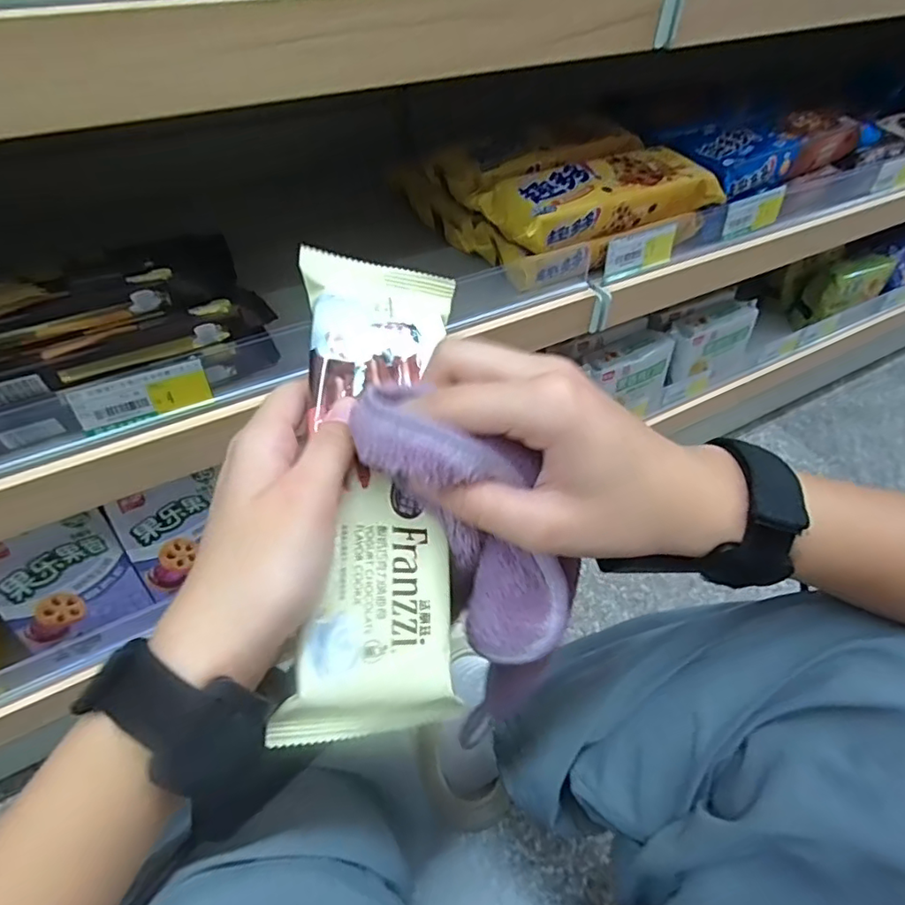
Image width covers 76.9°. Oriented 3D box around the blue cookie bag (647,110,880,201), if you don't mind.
[{"bbox_3d":[0.321,-0.327,0.600,0.234,0.043,0.106,-24,52,-22],"label":"blue cookie bag"}]

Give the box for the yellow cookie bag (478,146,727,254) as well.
[{"bbox_3d":[0.125,-0.235,0.512,0.222,0.040,0.095,-23,51,-21],"label":"yellow cookie bag"}]

